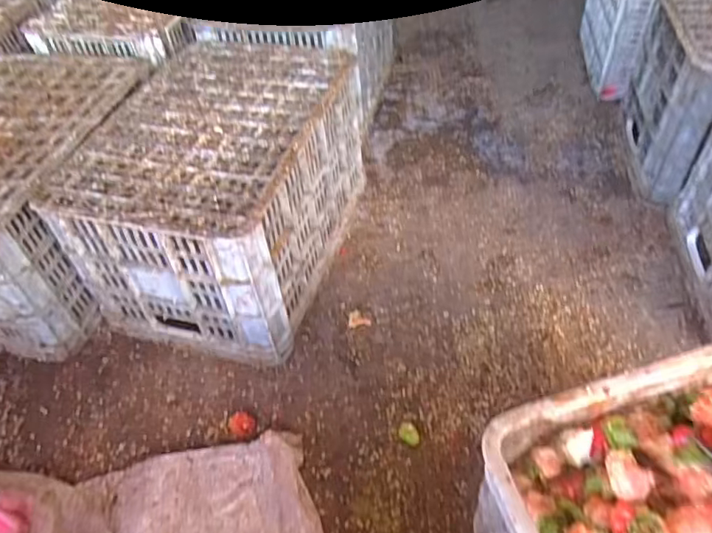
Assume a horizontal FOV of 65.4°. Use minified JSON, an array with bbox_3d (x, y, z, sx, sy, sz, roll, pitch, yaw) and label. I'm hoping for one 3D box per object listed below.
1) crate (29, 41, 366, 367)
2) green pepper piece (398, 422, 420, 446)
[{"bbox_3d":[-0.225,-0.136,0.974,0.355,0.279,0.487,9,49,14],"label":"crate"},{"bbox_3d":[0.076,0.236,0.784,0.028,0.007,0.038,-35,53,-24],"label":"green pepper piece"}]

